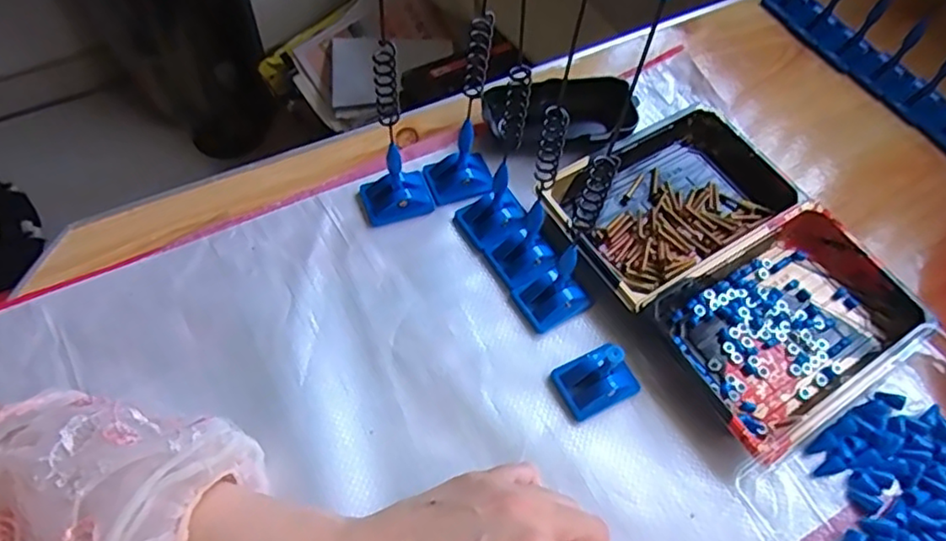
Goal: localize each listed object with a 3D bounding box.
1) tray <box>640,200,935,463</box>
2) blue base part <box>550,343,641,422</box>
[{"bbox_3d":[0.192,0.029,0.391,0.160,0.023,0.102,-29,66,-19],"label":"tray"},{"bbox_3d":[0.074,0.057,0.359,0.045,0.043,0.033,-23,64,-17],"label":"blue base part"}]

